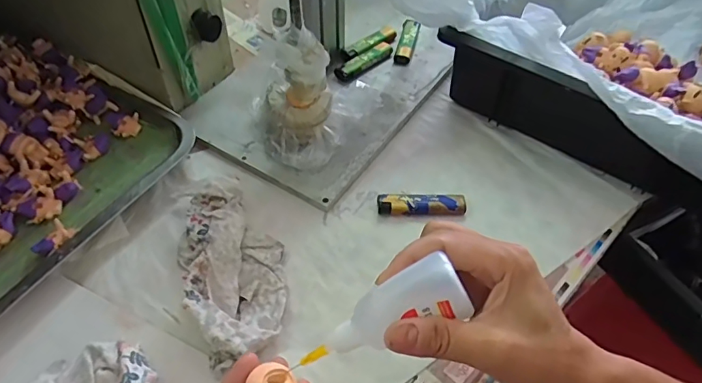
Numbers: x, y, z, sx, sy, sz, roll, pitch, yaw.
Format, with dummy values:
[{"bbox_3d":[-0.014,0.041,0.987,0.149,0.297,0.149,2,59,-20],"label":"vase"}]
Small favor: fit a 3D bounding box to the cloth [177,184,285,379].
[{"bbox_3d":[-0.096,0.056,0.394,0.080,0.033,0.161,-16,52,-17],"label":"cloth"}]

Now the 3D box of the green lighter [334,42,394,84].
[{"bbox_3d":[0.016,-0.153,0.569,0.078,0.012,0.021,-36,59,-27],"label":"green lighter"}]

